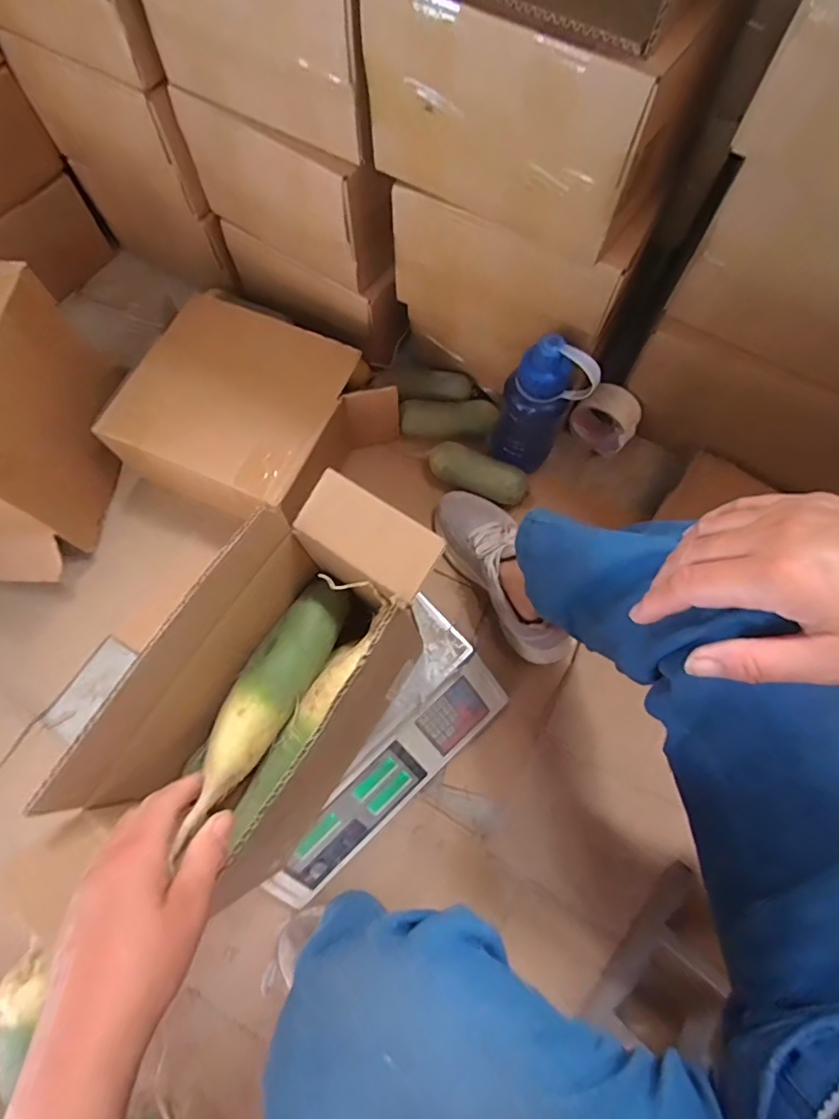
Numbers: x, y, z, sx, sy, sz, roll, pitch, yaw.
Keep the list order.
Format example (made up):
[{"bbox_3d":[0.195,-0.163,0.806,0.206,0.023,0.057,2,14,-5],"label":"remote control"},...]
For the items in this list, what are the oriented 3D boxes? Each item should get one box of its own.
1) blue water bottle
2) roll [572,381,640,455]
[{"bbox_3d":[0.148,-0.185,0.683,0.099,0.215,0.074,0,72,0],"label":"blue water bottle"},{"bbox_3d":[0.270,-0.202,0.778,0.088,0.085,0.051,40,76,12],"label":"roll"}]

